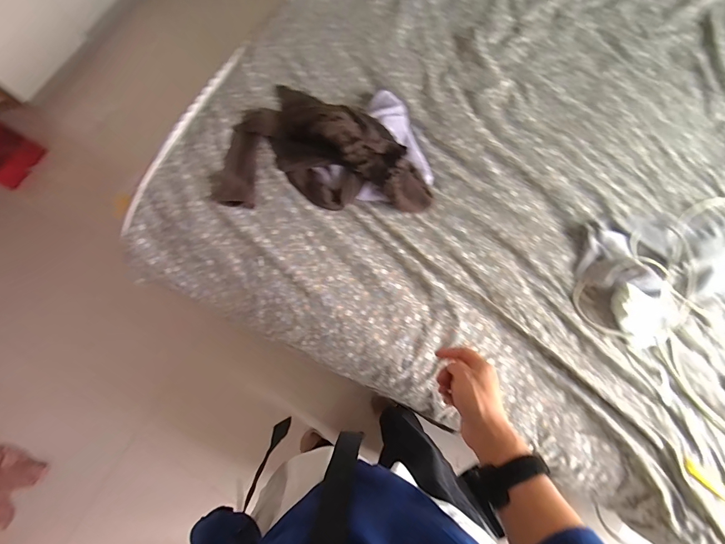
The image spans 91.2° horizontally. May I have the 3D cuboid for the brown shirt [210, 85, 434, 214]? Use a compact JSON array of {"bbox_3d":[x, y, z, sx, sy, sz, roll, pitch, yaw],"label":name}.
[{"bbox_3d":[-0.097,-0.314,0.823,0.496,0.094,0.324,1,75,1],"label":"brown shirt"}]

